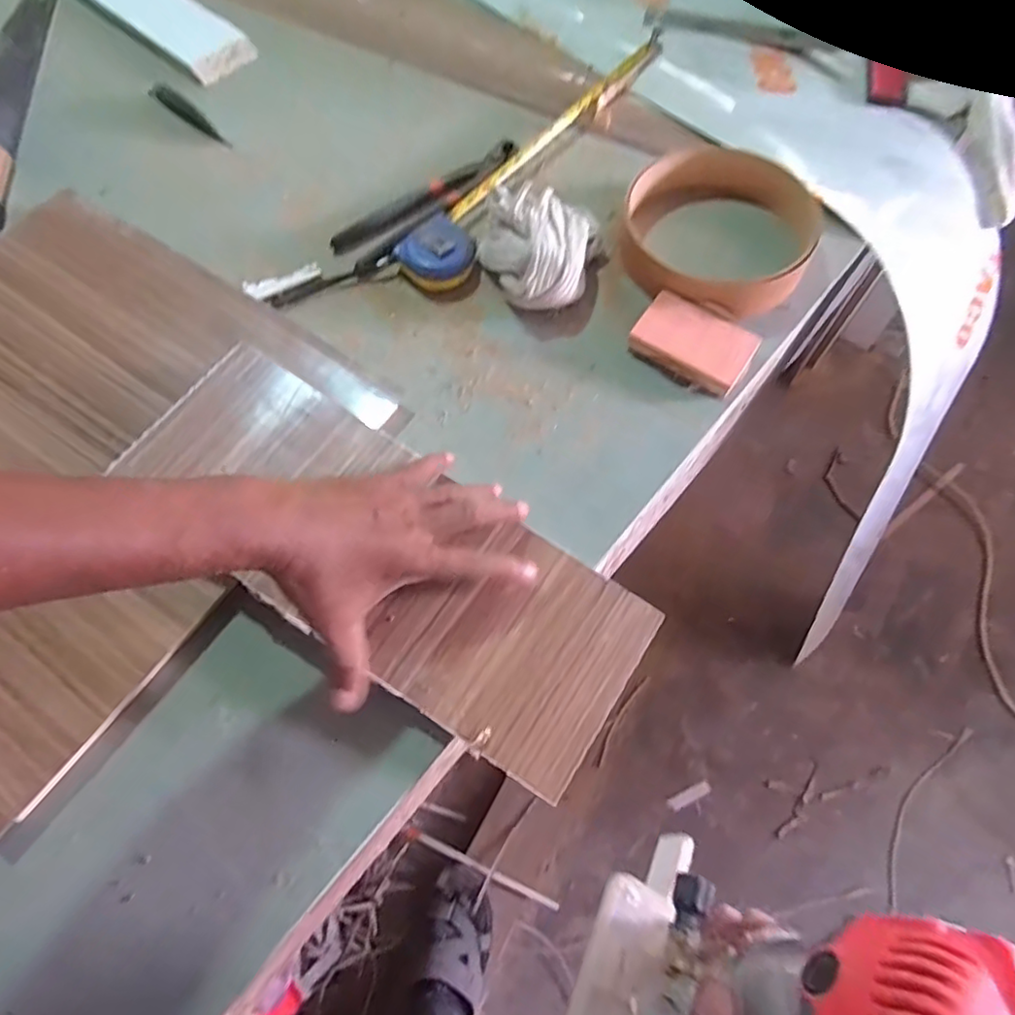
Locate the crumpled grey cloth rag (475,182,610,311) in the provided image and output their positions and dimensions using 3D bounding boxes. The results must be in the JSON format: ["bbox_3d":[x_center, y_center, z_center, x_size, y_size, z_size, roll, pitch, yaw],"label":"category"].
[{"bbox_3d":[0.022,-0.238,0.578,0.114,0.059,0.107,28,70,12],"label":"crumpled grey cloth rag"}]

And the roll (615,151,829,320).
[{"bbox_3d":[0.199,-0.266,0.590,0.176,0.048,0.168,0,67,0],"label":"roll"}]

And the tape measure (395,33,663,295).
[{"bbox_3d":[0.044,-0.382,0.661,0.065,0.034,0.453,33,71,14],"label":"tape measure"}]

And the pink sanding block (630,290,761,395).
[{"bbox_3d":[0.164,-0.144,0.550,0.098,0.023,0.070,32,71,13],"label":"pink sanding block"}]

